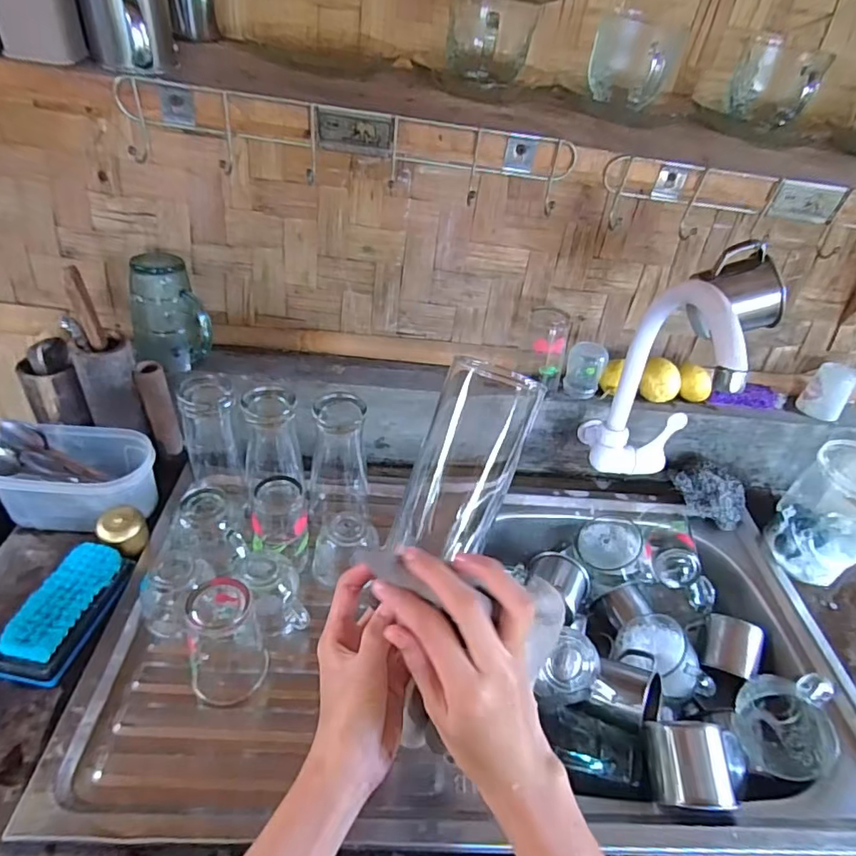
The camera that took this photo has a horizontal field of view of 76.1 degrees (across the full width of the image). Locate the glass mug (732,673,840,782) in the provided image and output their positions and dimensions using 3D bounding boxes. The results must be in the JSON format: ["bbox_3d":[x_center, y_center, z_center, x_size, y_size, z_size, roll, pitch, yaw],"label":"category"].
[{"bbox_3d":[0.362,0.298,0.549,0.075,0.091,0.096,33,60,-31],"label":"glass mug"}]

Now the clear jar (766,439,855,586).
[{"bbox_3d":[0.501,0.104,0.669,0.115,0.151,0.094,-18,45,-29],"label":"clear jar"}]

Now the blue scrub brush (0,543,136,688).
[{"bbox_3d":[-0.344,0.172,0.521,0.054,0.042,0.131,12,38,5],"label":"blue scrub brush"}]

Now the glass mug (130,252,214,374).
[{"bbox_3d":[-0.306,-0.129,0.645,0.081,0.124,0.077,-14,45,-25],"label":"glass mug"}]

